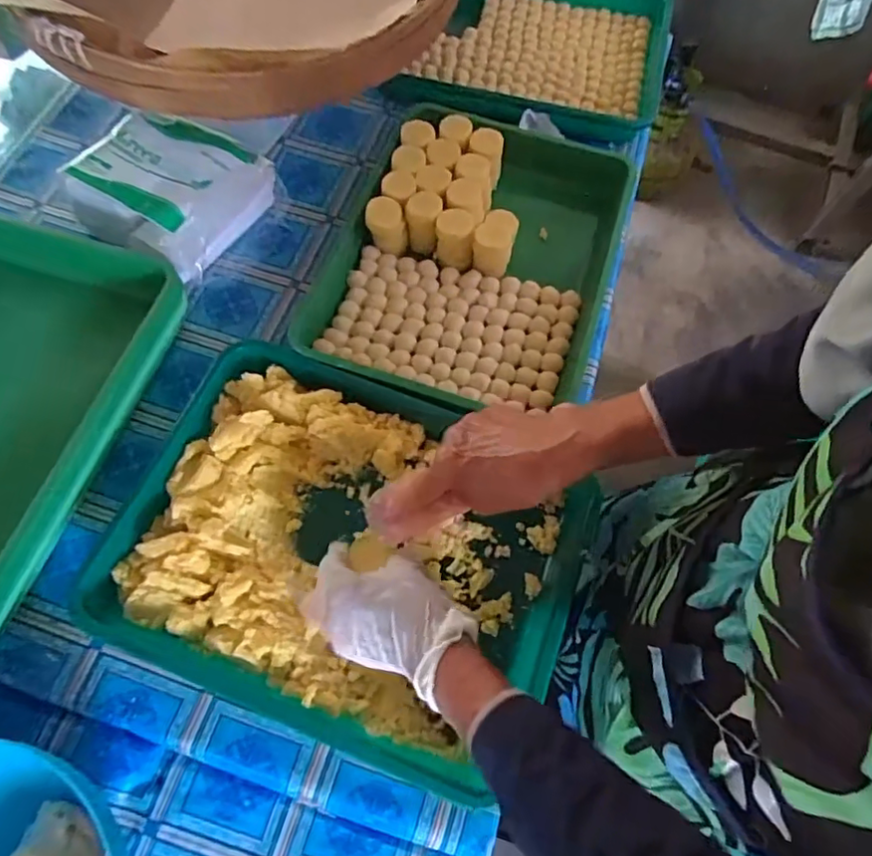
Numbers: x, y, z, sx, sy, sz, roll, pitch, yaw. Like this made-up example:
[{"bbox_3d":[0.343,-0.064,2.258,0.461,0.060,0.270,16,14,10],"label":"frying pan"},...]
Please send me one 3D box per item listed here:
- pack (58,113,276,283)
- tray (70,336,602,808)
[{"bbox_3d":[-0.268,-0.246,0.613,0.170,0.072,0.150,30,68,10],"label":"pack"},{"bbox_3d":[-0.069,0.096,0.482,0.362,0.051,0.268,23,67,7],"label":"tray"}]

